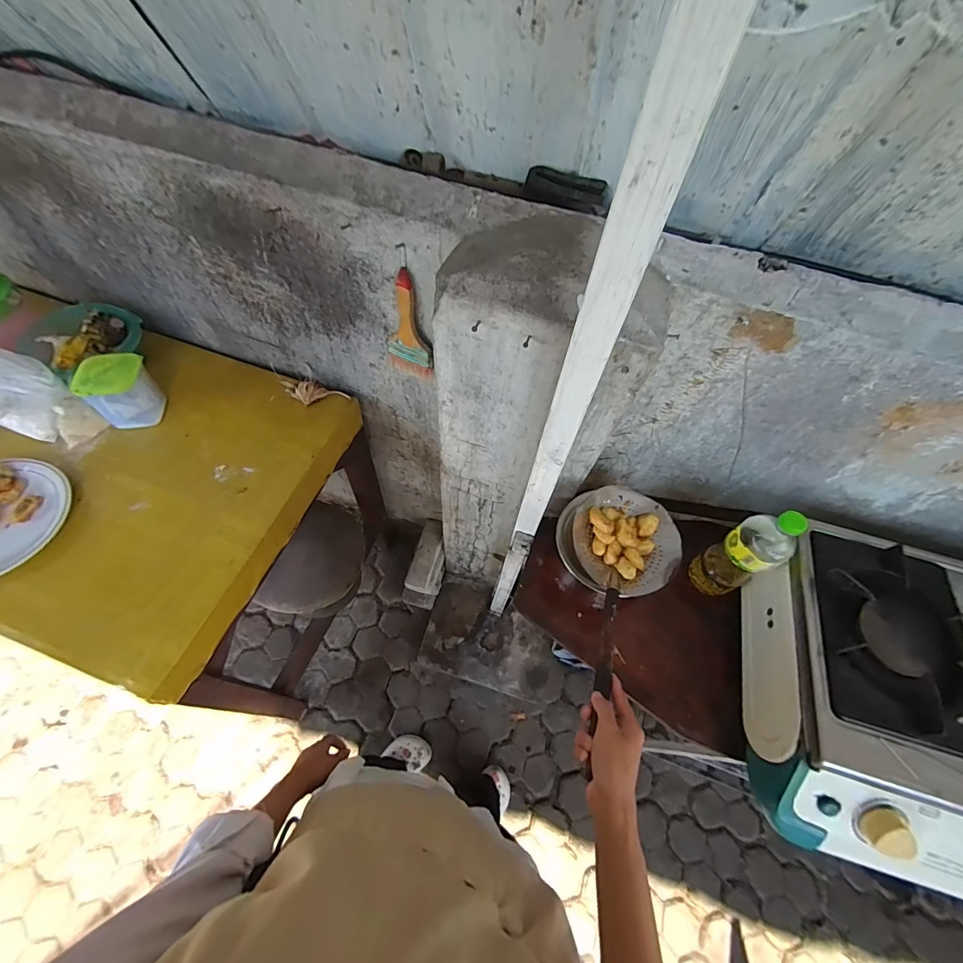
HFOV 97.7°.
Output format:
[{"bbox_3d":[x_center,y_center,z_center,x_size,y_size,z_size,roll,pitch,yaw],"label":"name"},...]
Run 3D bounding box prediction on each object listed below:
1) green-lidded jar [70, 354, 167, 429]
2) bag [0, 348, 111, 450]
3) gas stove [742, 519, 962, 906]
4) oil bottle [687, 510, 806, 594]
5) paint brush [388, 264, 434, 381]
[{"bbox_3d":[-0.653,-0.166,0.771,0.096,0.105,0.088,-5,61,-7],"label":"green-lidded jar"},{"bbox_3d":[-0.796,-0.148,0.733,0.191,0.117,0.109,32,63,13],"label":"bag"},{"bbox_3d":[0.740,0.326,0.553,0.660,0.150,0.416,16,60,5],"label":"gas stove"},{"bbox_3d":[0.411,0.112,0.653,0.069,0.220,0.076,-22,64,-16],"label":"oil bottle"},{"bbox_3d":[-0.122,-0.249,0.690,0.079,0.200,0.018,15,60,4],"label":"paint brush"}]

